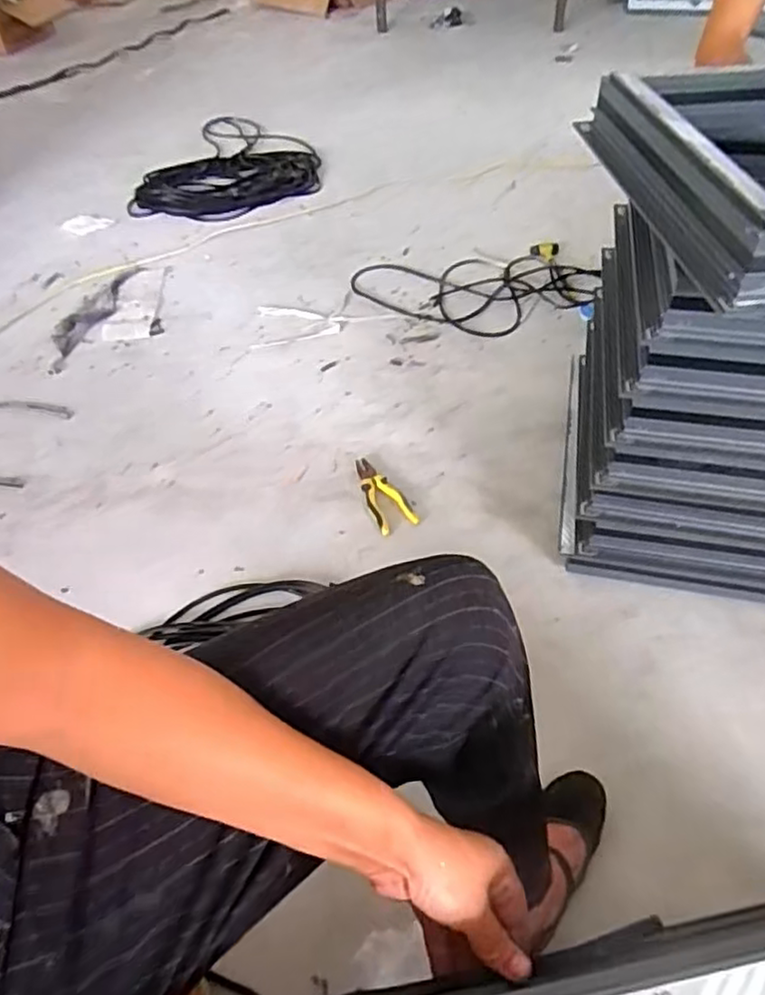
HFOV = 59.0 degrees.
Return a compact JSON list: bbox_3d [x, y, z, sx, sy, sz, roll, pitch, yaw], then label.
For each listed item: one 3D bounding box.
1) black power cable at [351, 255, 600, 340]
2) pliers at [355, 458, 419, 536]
[{"bbox_3d":[0.245,-0.543,1.771,0.633,0.032,0.353,-4,47,0],"label":"black power cable"},{"bbox_3d":[0.002,-0.009,1.291,0.075,0.016,0.189,-16,48,-11],"label":"pliers"}]

